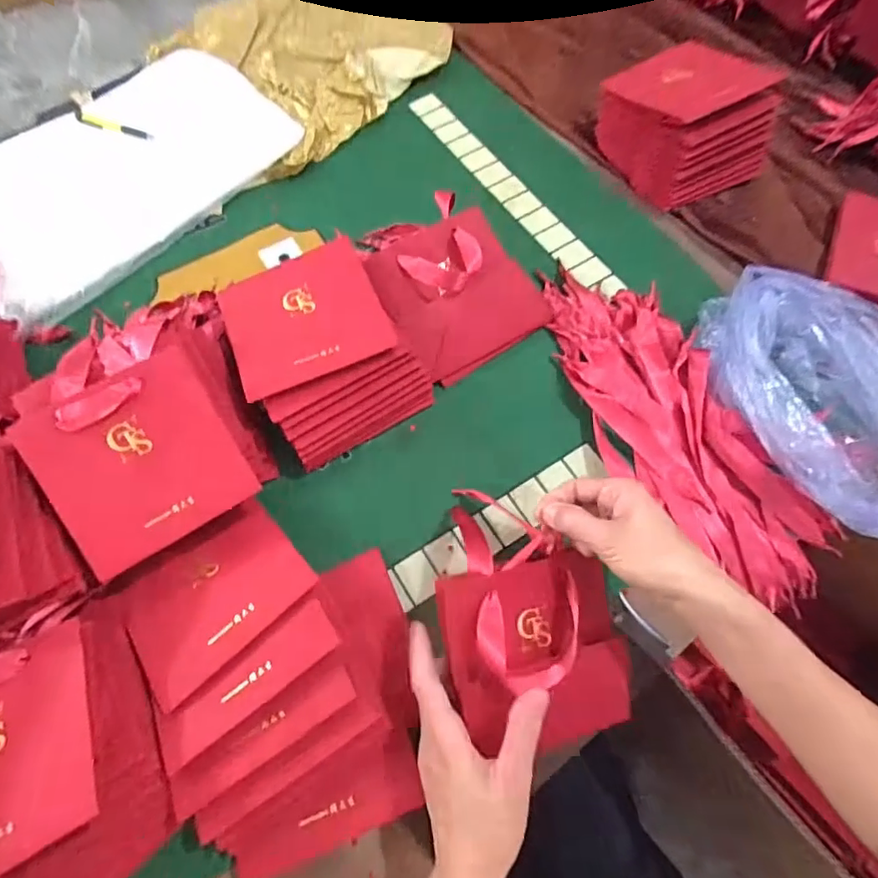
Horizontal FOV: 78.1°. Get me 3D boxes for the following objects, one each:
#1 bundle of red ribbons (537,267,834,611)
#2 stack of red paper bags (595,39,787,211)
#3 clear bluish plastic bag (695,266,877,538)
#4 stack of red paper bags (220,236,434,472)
[{"bbox_3d":[0.213,-0.024,0.508,0.132,0.036,0.378,-25,68,-10],"label":"bundle of red ribbons"},{"bbox_3d":[0.295,-0.376,0.637,0.170,0.074,0.181,-29,69,-11],"label":"stack of red paper bags"},{"bbox_3d":[0.352,-0.039,0.493,0.171,0.052,0.270,-21,67,-8],"label":"clear bluish plastic bag"},{"bbox_3d":[-0.111,-0.086,0.524,0.148,0.064,0.181,-28,68,-11],"label":"stack of red paper bags"}]

